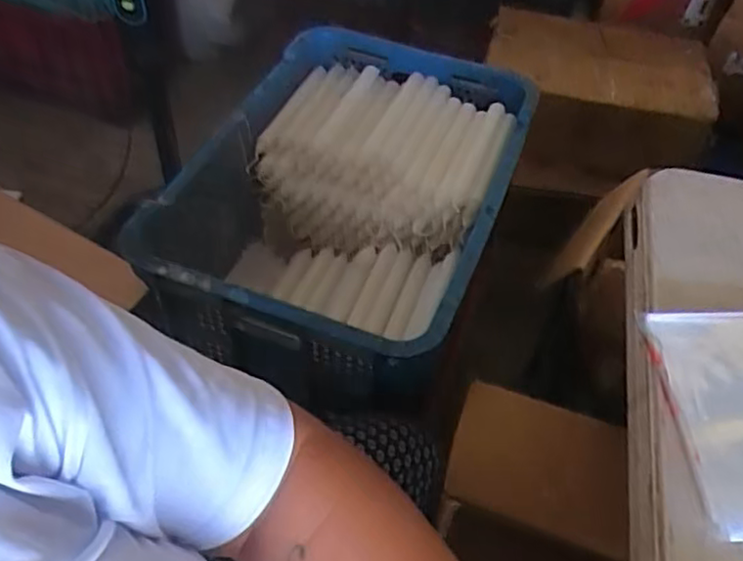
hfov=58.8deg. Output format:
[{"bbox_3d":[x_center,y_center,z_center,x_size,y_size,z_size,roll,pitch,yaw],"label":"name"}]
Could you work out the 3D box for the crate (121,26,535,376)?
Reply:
[{"bbox_3d":[-0.037,-0.100,0.870,0.390,0.204,0.499,17,51,10],"label":"crate"}]

